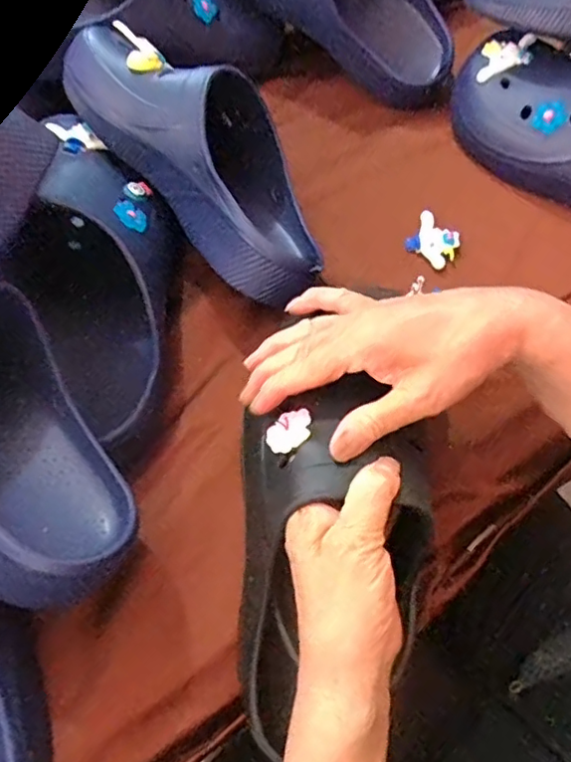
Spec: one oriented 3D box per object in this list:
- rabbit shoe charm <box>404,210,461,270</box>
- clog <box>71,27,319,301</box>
[{"bbox_3d":[0.121,-0.116,0.481,0.043,0.011,0.040,36,69,18],"label":"rabbit shoe charm"},{"bbox_3d":[-0.062,-0.172,0.459,0.110,0.108,0.278,-36,67,-15],"label":"clog"}]

